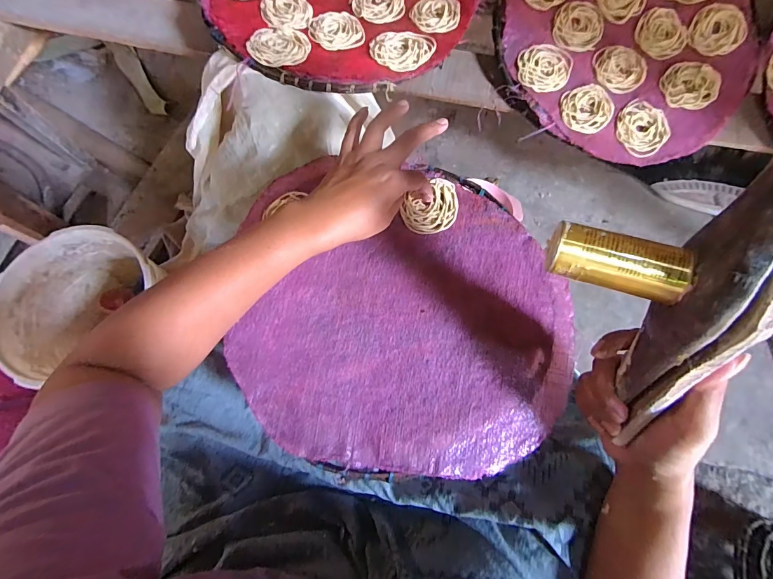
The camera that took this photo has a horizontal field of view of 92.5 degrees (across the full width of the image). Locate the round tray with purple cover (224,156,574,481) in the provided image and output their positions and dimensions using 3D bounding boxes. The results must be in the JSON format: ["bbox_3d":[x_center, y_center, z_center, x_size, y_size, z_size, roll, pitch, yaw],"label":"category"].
[{"bbox_3d":[0.020,0.019,0.388,0.327,0.016,0.312,2,74,1],"label":"round tray with purple cover"}]

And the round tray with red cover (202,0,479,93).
[{"bbox_3d":[-0.065,-0.394,0.491,0.345,0.036,0.322,0,74,1],"label":"round tray with red cover"}]

